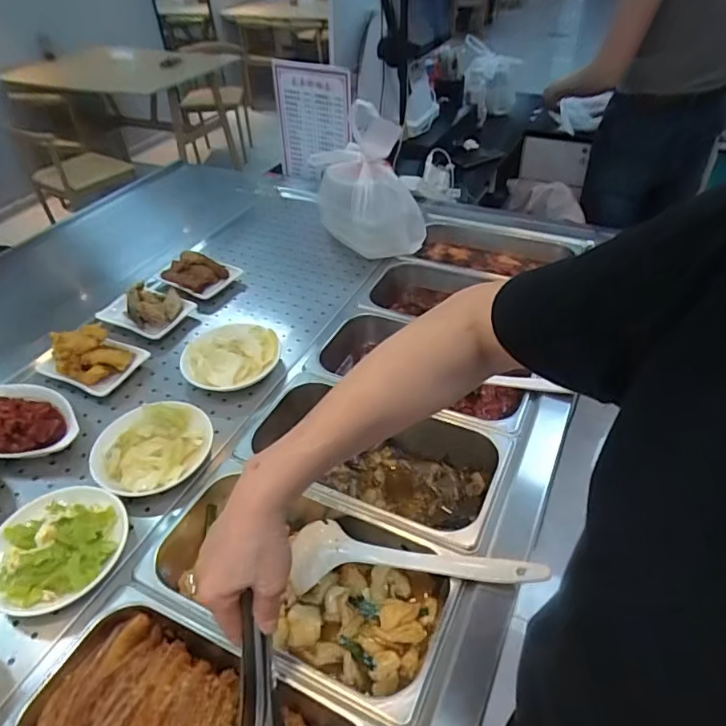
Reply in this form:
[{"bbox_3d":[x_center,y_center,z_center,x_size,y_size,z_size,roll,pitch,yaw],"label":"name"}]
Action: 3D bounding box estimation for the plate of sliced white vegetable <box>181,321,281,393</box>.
[{"bbox_3d":[-0.197,-0.016,0.786,0.131,0.032,0.139,0,43,0],"label":"plate of sliced white vegetable"}]

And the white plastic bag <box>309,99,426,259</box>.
[{"bbox_3d":[0.012,-0.326,0.999,0.208,0.248,0.174,1,43,1],"label":"white plastic bag"}]

